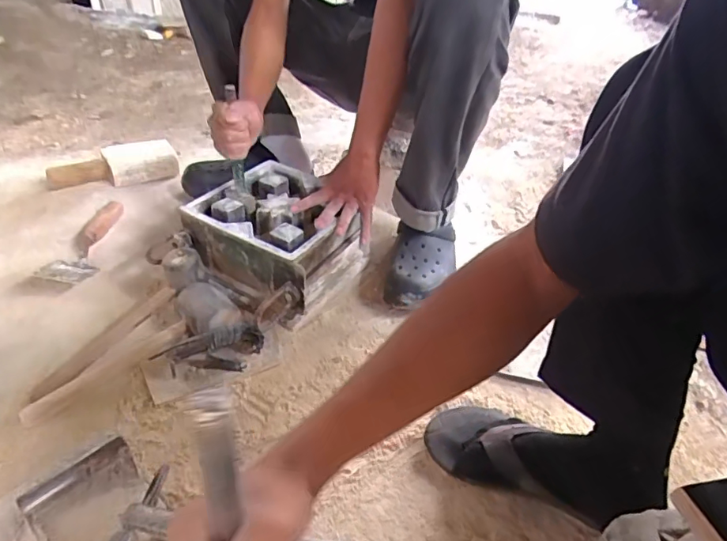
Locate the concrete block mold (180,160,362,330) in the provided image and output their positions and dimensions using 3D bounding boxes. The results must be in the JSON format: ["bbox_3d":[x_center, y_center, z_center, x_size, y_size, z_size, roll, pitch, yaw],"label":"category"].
[{"bbox_3d":[-0.153,-0.051,0.887,0.234,0.144,0.246,23,40,20],"label":"concrete block mold"}]

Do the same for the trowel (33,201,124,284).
[{"bbox_3d":[-0.485,-0.052,0.902,0.068,0.046,0.259,-1,38,-10],"label":"trowel"}]

